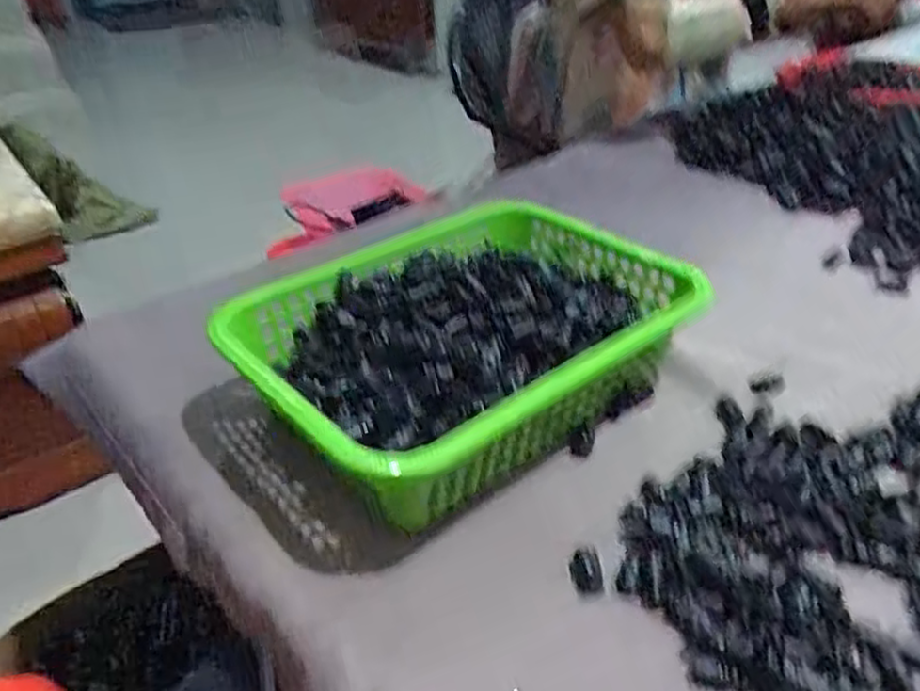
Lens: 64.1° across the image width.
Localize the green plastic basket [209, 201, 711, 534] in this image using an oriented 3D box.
[{"bbox_3d":[0.008,0.000,0.523,0.305,0.083,0.229,-27,42,-32],"label":"green plastic basket"}]

